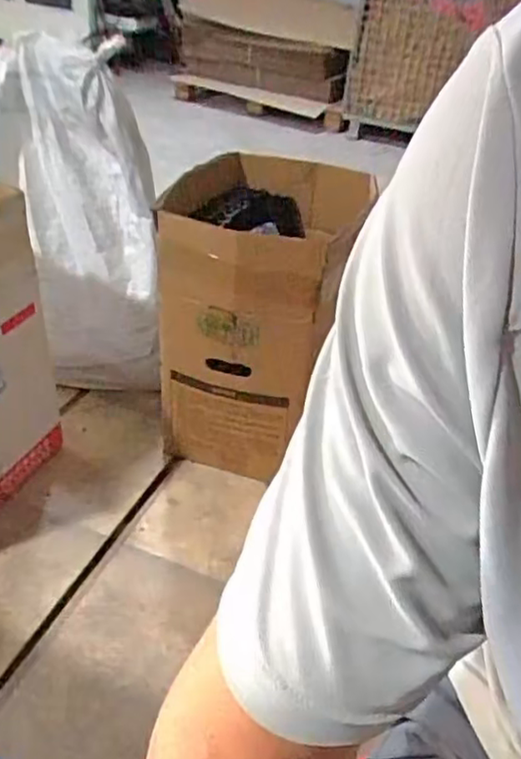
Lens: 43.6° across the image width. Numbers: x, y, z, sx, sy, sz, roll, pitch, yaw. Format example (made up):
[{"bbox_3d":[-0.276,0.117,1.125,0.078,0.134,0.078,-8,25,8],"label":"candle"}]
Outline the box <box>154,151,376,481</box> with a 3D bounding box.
[{"bbox_3d":[-0.012,-0.119,1.298,0.326,0.532,0.390,13,36,10],"label":"box"}]

